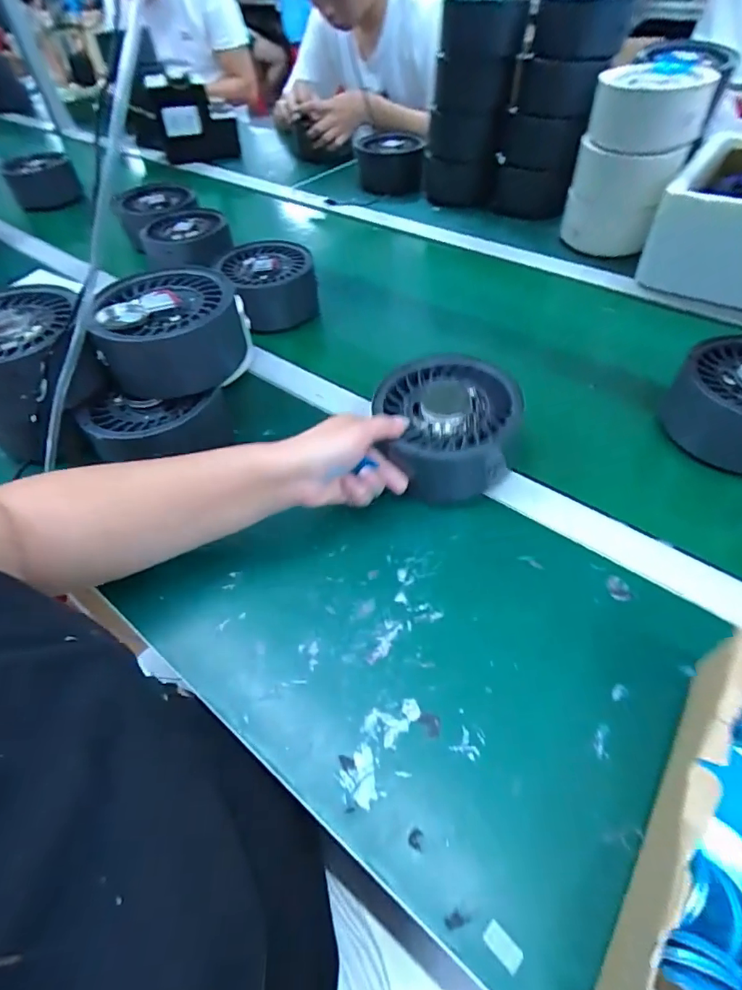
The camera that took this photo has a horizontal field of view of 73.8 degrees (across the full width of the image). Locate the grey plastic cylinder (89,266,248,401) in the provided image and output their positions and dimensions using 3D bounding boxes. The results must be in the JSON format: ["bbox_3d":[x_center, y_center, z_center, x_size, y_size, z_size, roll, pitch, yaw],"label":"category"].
[{"bbox_3d":[-0.195,-0.162,0.493,0.130,0.076,0.138,-14,49,-7],"label":"grey plastic cylinder"}]

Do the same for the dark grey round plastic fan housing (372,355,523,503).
[{"bbox_3d":[0.074,-0.063,0.482,0.127,0.073,0.131,-2,49,3],"label":"dark grey round plastic fan housing"}]

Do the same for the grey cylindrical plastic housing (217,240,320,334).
[{"bbox_3d":[-0.139,-0.294,0.694,0.114,0.072,0.124,-19,50,-12],"label":"grey cylindrical plastic housing"}]

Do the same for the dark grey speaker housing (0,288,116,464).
[{"bbox_3d":[-0.330,-0.125,0.480,0.130,0.092,0.143,-25,52,-17],"label":"dark grey speaker housing"}]

